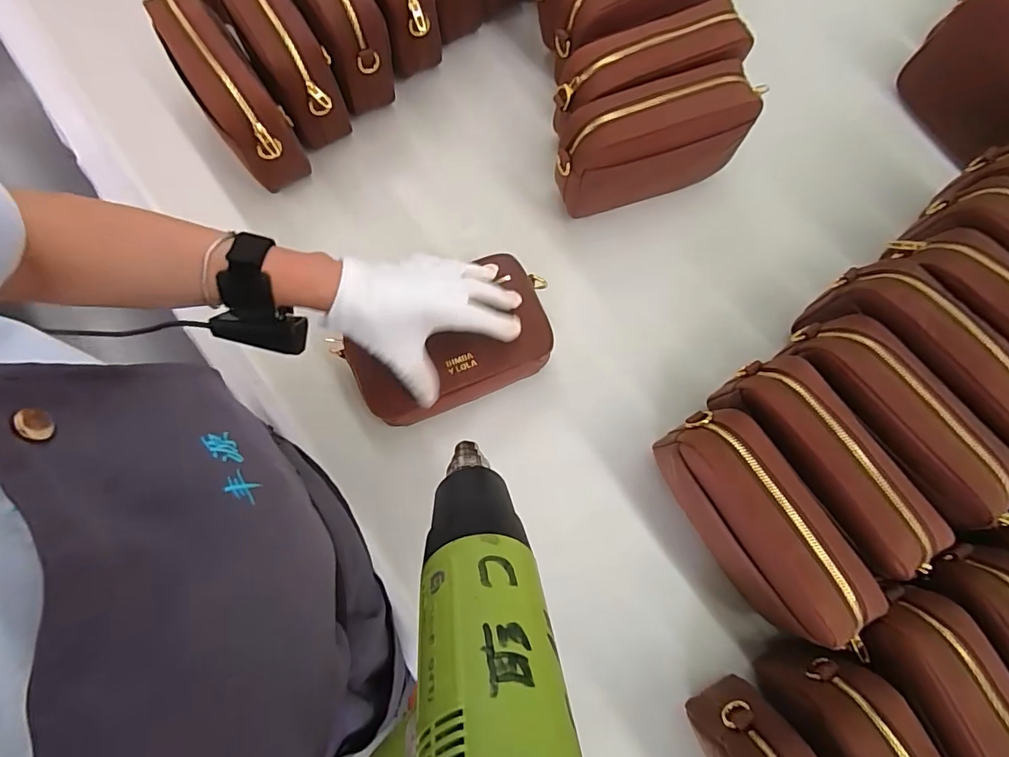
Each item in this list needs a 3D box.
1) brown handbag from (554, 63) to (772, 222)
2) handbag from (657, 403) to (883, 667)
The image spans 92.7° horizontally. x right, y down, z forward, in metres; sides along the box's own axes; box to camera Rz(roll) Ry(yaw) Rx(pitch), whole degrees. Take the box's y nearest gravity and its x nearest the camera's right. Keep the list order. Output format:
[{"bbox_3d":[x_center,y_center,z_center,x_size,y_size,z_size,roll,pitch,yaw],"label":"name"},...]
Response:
[{"bbox_3d":[0.147,-0.237,0.507,0.195,0.131,0.063,-16,78,-3],"label":"brown handbag"},{"bbox_3d":[0.208,0.126,0.404,0.075,0.100,0.204,-32,79,-6],"label":"handbag"}]

